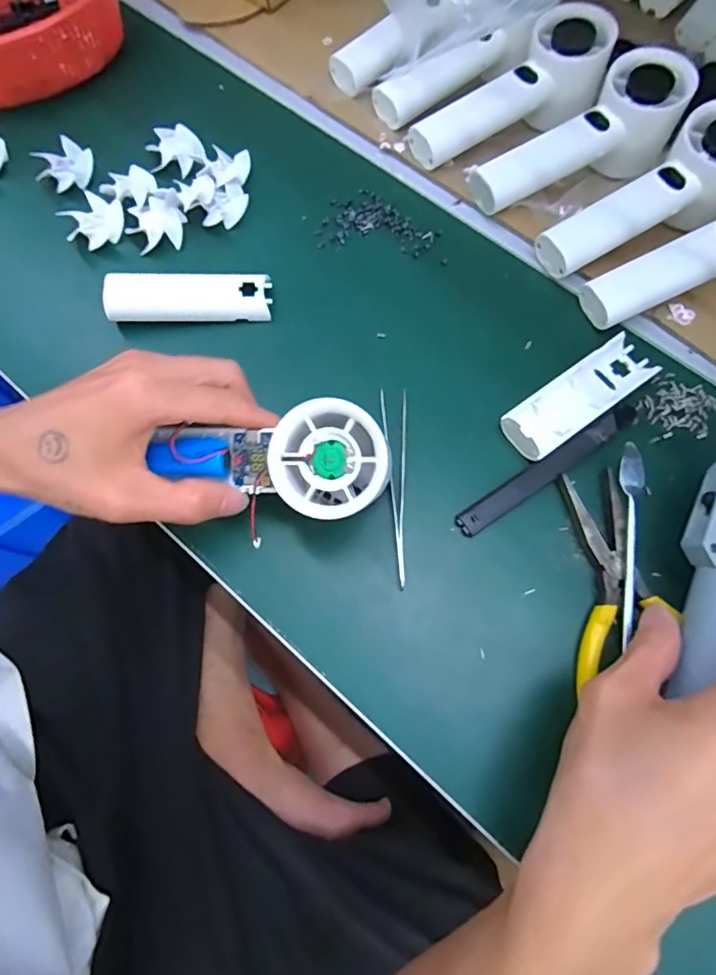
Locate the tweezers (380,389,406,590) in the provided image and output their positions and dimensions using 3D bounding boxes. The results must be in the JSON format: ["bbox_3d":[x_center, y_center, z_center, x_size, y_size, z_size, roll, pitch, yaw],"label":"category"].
[{"bbox_3d":[0.024,-0.004,0.299,0.015,0.010,0.123,-2,71,0],"label":"tweezers"}]

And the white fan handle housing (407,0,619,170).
[{"bbox_3d":[0.110,-0.286,0.369,0.150,0.054,0.059,-23,73,-7],"label":"white fan handle housing"}]

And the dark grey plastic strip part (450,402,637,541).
[{"bbox_3d":[0.115,-0.012,0.302,0.132,0.008,0.014,-32,74,-10],"label":"dark grey plastic strip part"}]

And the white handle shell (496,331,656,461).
[{"bbox_3d":[0.137,-0.056,0.312,0.106,0.013,0.035,-35,74,-10],"label":"white handle shell"}]

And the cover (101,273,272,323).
[{"bbox_3d":[-0.111,-0.127,0.335,0.102,0.021,0.031,-5,71,-1],"label":"cover"}]

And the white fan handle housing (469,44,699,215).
[{"bbox_3d":[0.153,-0.245,0.356,0.152,0.056,0.056,-23,73,-7],"label":"white fan handle housing"}]

